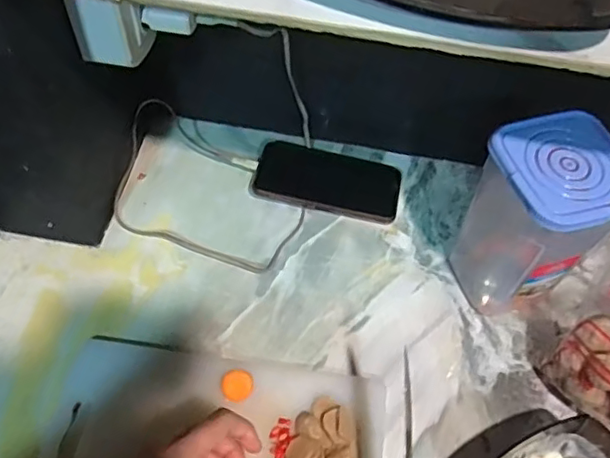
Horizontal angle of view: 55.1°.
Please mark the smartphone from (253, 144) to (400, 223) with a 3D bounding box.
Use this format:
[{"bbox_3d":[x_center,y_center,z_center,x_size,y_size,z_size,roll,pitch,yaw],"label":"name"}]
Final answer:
[{"bbox_3d":[0.026,-0.054,0.670,0.164,0.009,0.069,13,80,1],"label":"smartphone"}]

